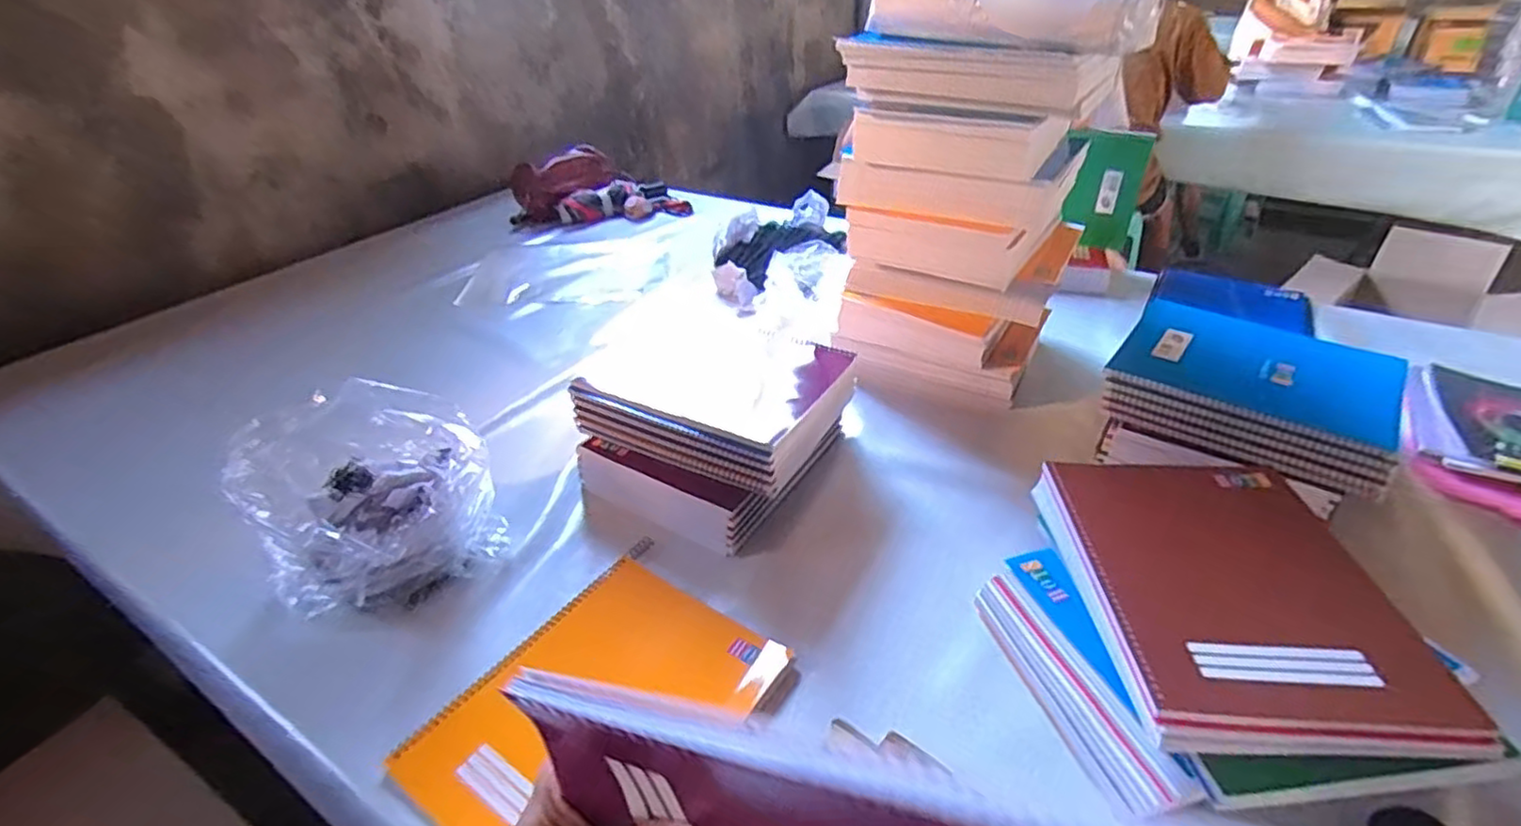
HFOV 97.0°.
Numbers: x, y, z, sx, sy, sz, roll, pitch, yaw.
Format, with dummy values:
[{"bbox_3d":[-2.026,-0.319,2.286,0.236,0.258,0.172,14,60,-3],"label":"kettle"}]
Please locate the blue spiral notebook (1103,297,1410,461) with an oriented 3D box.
[{"bbox_3d":[0.538,-0.052,0.732,0.248,0.016,0.203,25,44,33],"label":"blue spiral notebook"}]

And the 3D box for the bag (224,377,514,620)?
[{"bbox_3d":[-0.365,0.081,0.643,0.196,0.145,0.151,-29,43,-31],"label":"bag"}]

